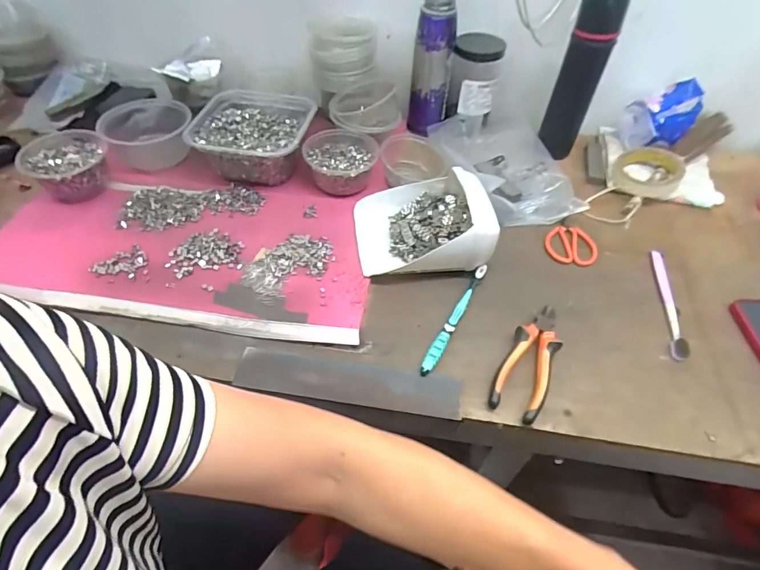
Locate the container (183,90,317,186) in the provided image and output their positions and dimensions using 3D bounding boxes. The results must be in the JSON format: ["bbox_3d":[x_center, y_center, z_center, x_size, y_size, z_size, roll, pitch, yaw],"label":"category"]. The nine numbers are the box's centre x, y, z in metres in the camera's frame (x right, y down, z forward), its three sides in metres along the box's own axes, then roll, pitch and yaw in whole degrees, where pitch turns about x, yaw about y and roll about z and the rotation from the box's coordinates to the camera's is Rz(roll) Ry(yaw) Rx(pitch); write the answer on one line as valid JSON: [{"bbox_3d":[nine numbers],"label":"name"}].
[{"bbox_3d":[-0.196,-0.239,0.711,0.169,0.078,0.186,8,49,5],"label":"container"}]

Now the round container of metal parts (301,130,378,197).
[{"bbox_3d":[-0.062,-0.189,0.686,0.115,0.053,0.107,8,49,6],"label":"round container of metal parts"}]

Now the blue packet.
[{"bbox_3d":[0.468,-0.283,0.734,0.109,0.085,0.080,-15,51,-14],"label":"blue packet"}]

